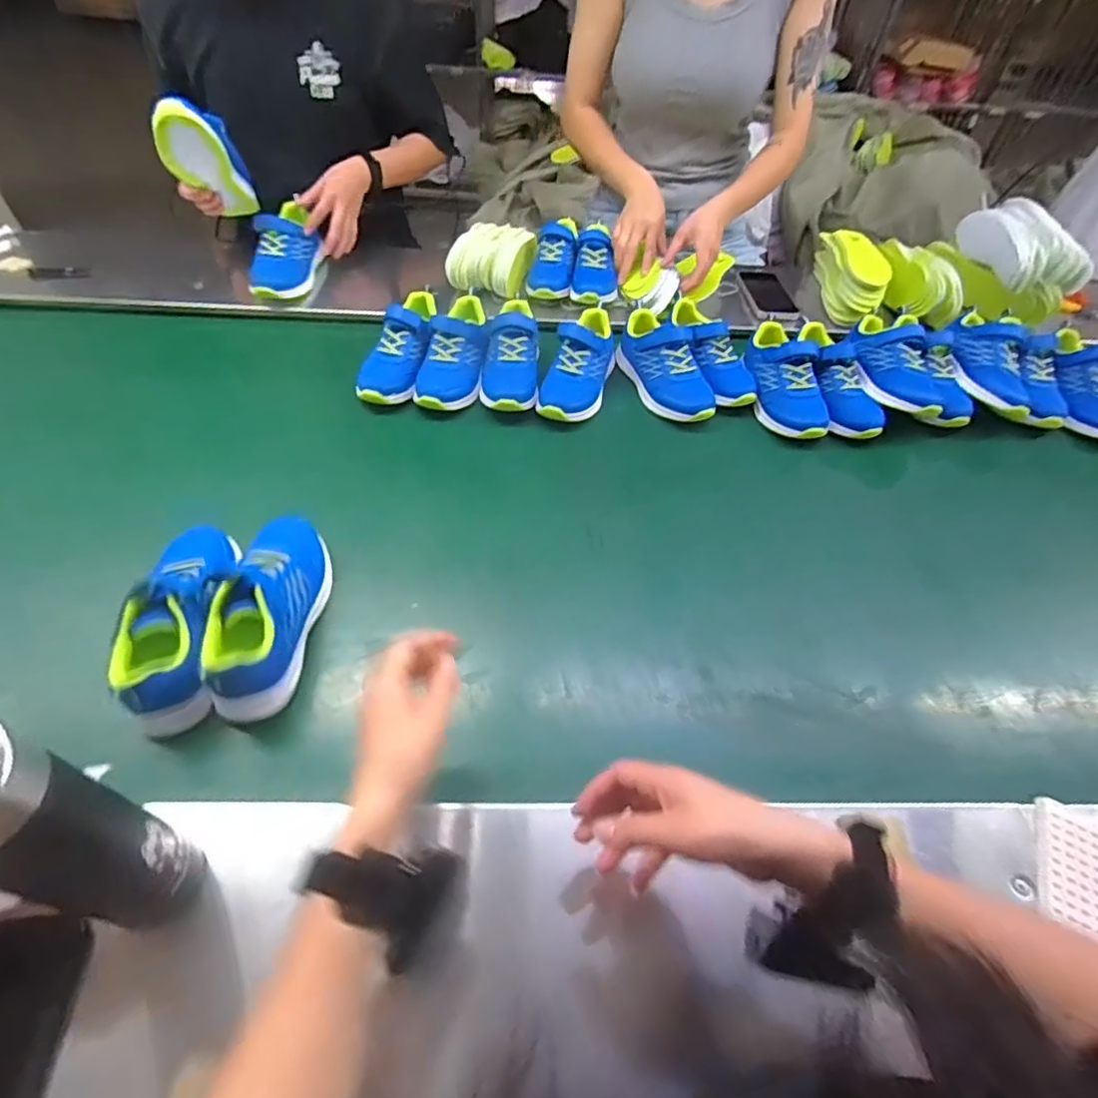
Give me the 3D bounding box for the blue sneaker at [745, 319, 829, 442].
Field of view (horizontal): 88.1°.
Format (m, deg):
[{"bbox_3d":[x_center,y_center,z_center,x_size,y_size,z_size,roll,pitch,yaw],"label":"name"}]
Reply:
[{"bbox_3d":[0.352,-0.262,0.852,0.087,0.069,0.212,-7,69,-7],"label":"blue sneaker"}]

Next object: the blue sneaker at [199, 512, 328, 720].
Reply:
[{"bbox_3d":[-0.279,0.057,0.569,0.080,0.092,0.209,0,51,-2],"label":"blue sneaker"}]

